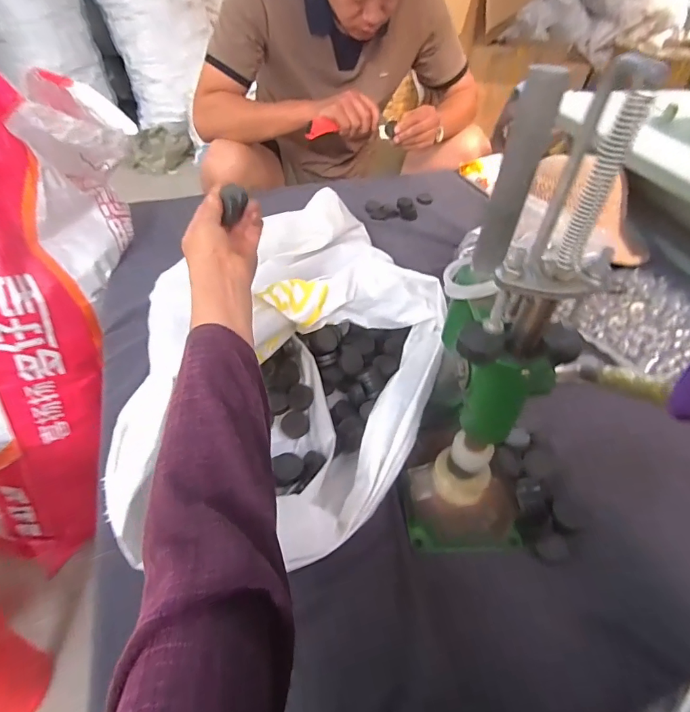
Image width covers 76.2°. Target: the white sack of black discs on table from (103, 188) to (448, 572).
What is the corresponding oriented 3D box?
[{"bbox_3d":[-0.067,-0.016,0.545,0.318,0.129,0.483,-3,47,-7],"label":"white sack of black discs on table"}]

